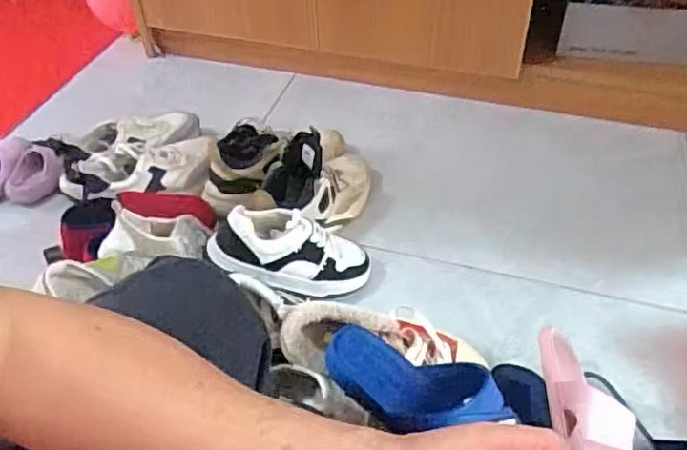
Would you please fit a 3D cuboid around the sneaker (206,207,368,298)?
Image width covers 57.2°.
[{"bbox_3d":[-0.063,0.040,0.896,0.243,0.082,0.093,18,38,-26],"label":"sneaker"}]

